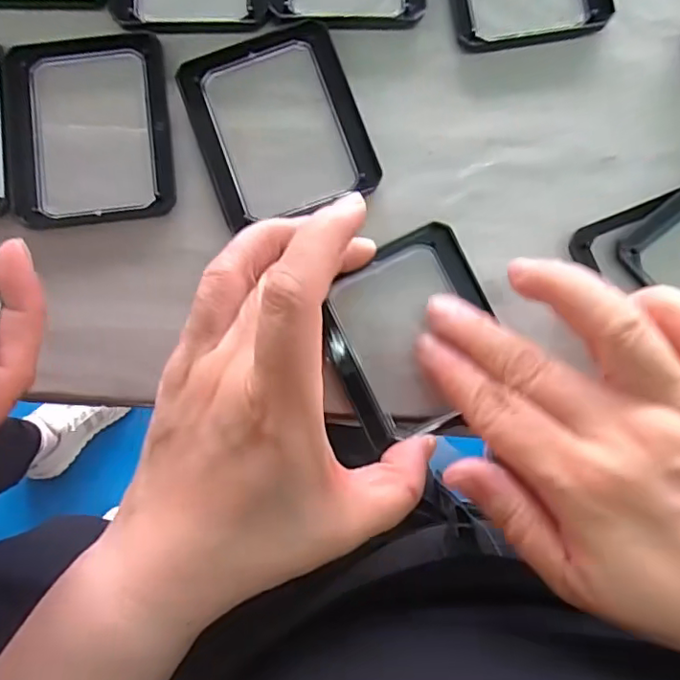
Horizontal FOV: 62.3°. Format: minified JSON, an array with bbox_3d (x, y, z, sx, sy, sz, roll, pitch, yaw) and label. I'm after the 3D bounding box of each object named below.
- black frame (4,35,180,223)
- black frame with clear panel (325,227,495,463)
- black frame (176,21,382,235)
[{"bbox_3d":[-0.109,-0.092,0.244,0.069,0.005,0.083,-6,86,0],"label":"black frame"},{"bbox_3d":[0.030,-0.001,0.237,0.068,0.013,0.077,-26,87,-1],"label":"black frame with clear panel"},{"bbox_3d":[-0.027,-0.093,0.241,0.069,0.006,0.080,-19,86,-1],"label":"black frame"}]

